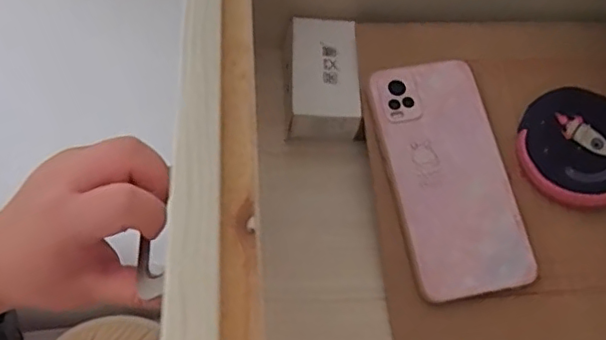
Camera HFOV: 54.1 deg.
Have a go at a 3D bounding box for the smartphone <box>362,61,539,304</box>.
[{"bbox_3d":[0.093,0.002,0.381,0.075,0.005,0.155,-12,72,-7],"label":"smartphone"}]

